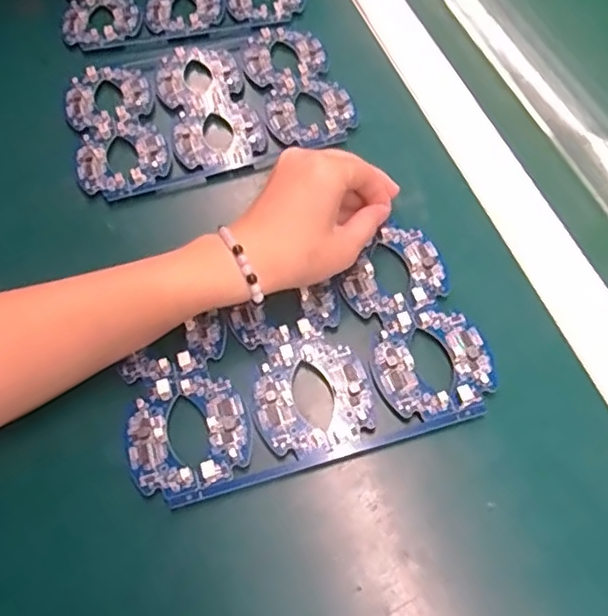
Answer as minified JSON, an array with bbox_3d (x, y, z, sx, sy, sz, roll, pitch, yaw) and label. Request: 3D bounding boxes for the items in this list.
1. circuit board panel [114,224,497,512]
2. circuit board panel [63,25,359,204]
[{"bbox_3d":[-0.002,0.028,0.345,0.199,0.009,0.119,-17,59,-8],"label":"circuit board panel"},{"bbox_3d":[-0.072,-0.150,0.454,0.196,0.009,0.135,-15,58,-7],"label":"circuit board panel"}]

